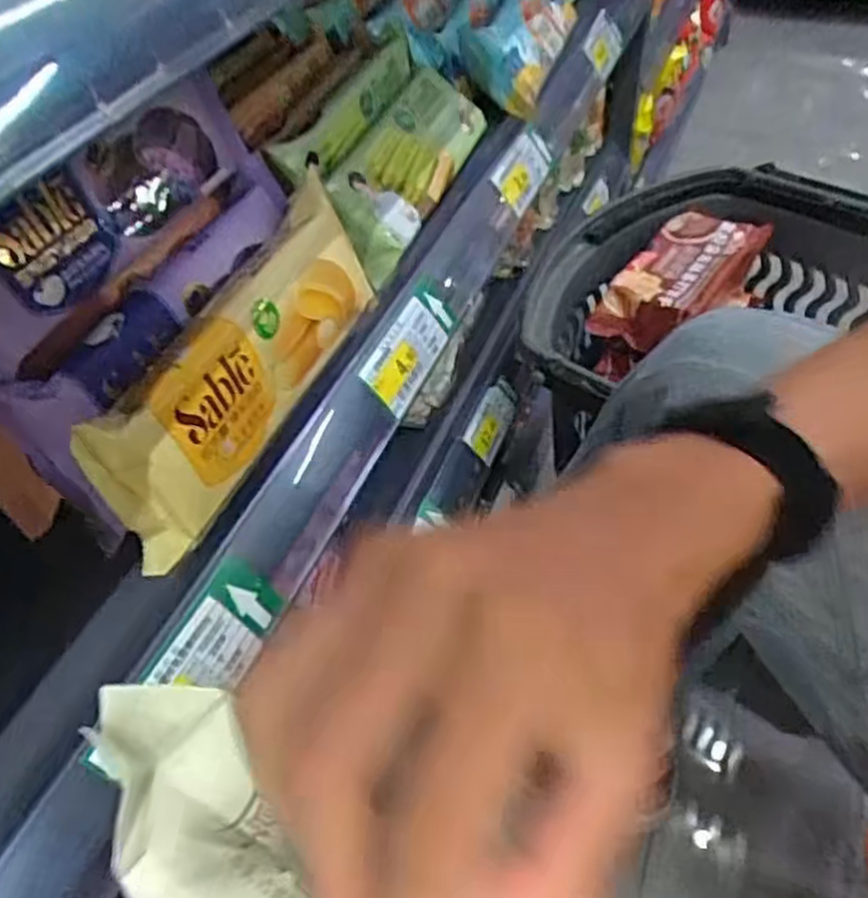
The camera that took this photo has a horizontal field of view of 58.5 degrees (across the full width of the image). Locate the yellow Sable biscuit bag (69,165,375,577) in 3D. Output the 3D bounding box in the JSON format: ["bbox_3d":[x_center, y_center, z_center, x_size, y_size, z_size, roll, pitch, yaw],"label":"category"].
[{"bbox_3d":[-0.084,-0.045,0.363,0.043,0.066,0.194,12,50,14],"label":"yellow Sable biscuit bag"}]

